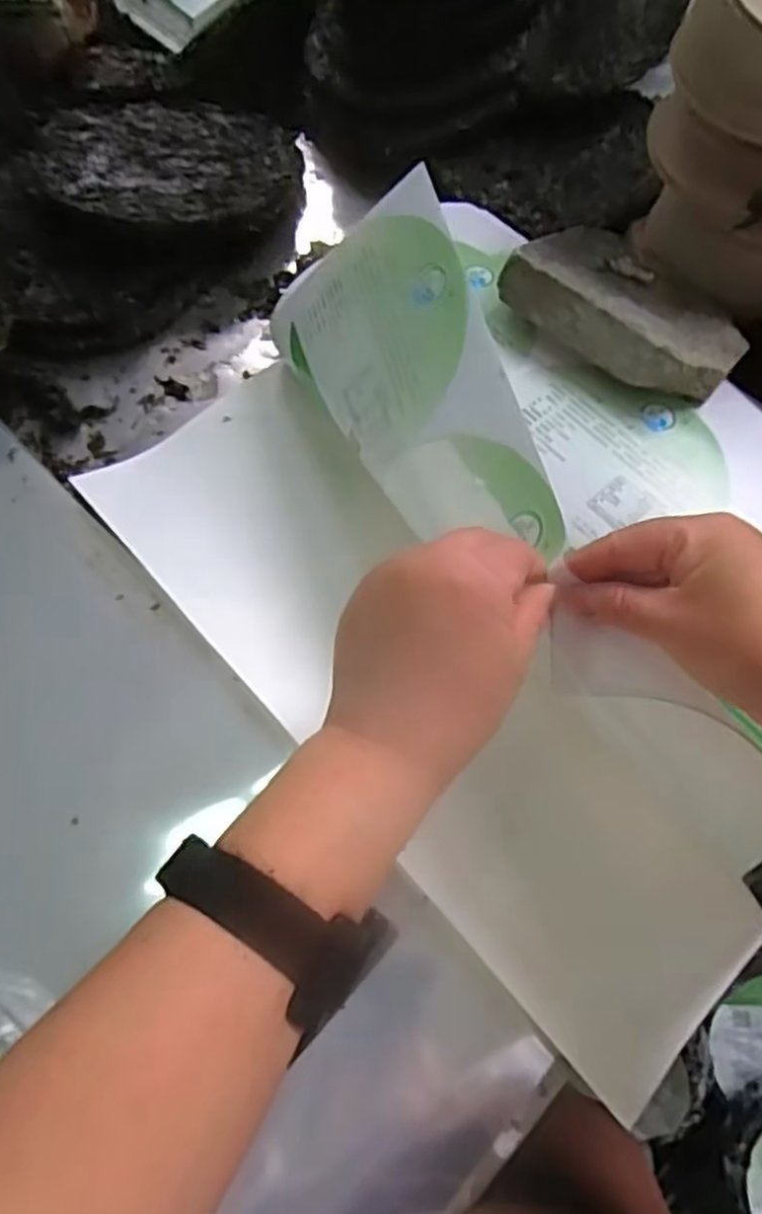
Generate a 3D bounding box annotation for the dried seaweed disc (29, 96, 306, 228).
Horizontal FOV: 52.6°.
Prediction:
[{"bbox_3d":[-0.166,-0.361,0.610,0.199,0.034,0.196,-4,66,-3],"label":"dried seaweed disc"}]

